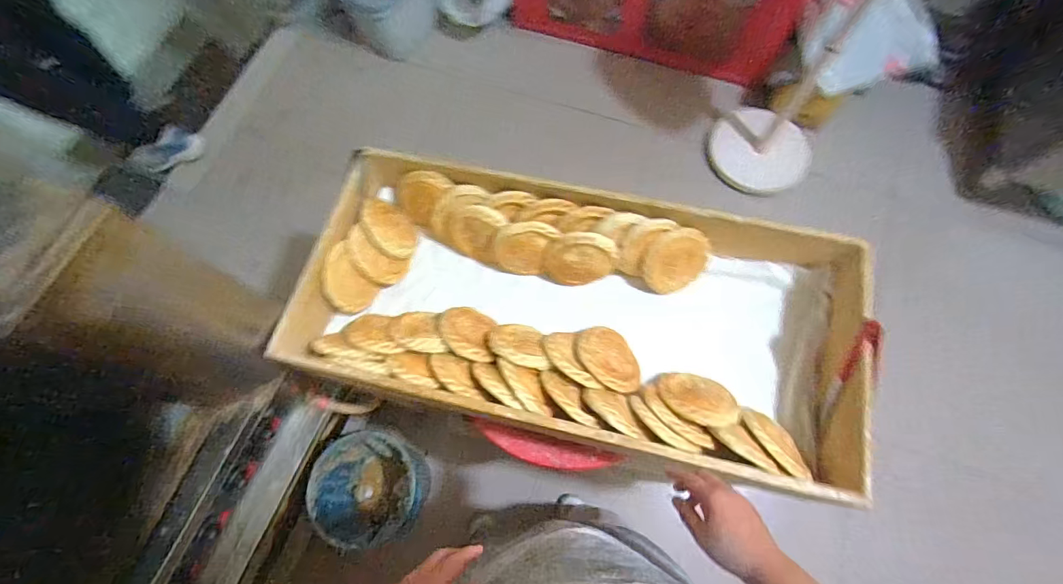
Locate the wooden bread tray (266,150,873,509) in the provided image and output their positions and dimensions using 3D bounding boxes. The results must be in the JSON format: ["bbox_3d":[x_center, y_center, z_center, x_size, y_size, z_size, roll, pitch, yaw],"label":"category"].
[{"bbox_3d":[0.072,0.038,0.822,0.888,0.202,0.418,11,72,6],"label":"wooden bread tray"}]

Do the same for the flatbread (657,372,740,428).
[{"bbox_3d":[0.270,0.171,0.750,0.125,0.121,0.020,8,111,25],"label":"flatbread"}]

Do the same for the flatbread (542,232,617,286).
[{"bbox_3d":[0.087,-0.062,0.836,0.132,0.110,0.029,-25,36,30],"label":"flatbread"}]

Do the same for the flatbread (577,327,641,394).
[{"bbox_3d":[0.130,0.114,0.771,0.109,0.020,0.124,-15,65,-44],"label":"flatbread"}]

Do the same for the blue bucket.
[{"bbox_3d":[-0.395,0.485,1.176,0.259,0.284,0.230,-4,71,1],"label":"blue bucket"}]

